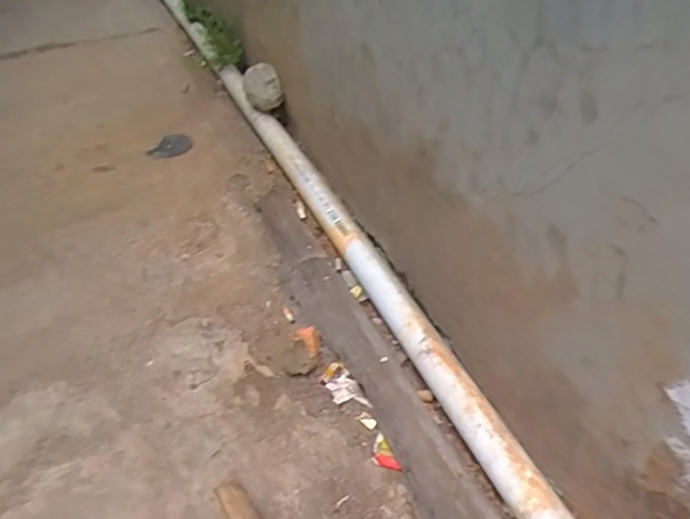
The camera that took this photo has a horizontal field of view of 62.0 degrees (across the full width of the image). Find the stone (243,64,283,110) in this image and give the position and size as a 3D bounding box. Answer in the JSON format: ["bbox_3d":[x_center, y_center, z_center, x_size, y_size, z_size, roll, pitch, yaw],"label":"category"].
[{"bbox_3d":[-0.176,-0.364,1.222,0.065,0.096,0.099,-16,42,-15],"label":"stone"}]

